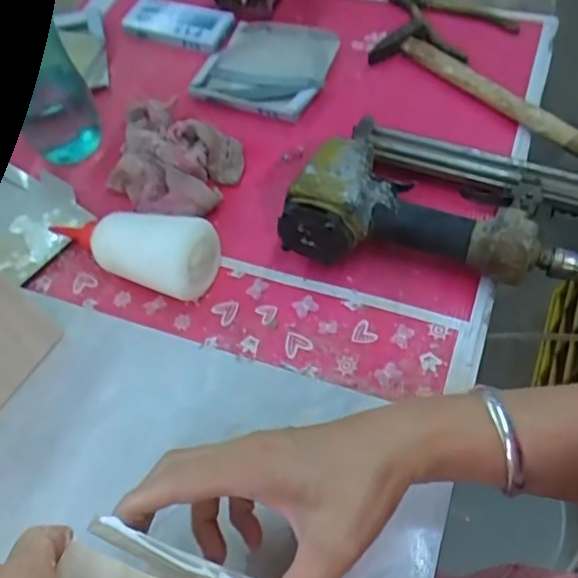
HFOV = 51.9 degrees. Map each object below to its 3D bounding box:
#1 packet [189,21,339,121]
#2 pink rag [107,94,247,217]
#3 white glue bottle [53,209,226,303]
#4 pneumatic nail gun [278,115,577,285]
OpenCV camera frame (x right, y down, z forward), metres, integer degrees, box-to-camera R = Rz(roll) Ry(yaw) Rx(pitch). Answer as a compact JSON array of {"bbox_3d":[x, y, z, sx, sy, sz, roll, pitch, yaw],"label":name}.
[{"bbox_3d":[-0.025,-0.240,0.631,0.130,0.030,0.122,15,59,14],"label":"packet"},{"bbox_3d":[-0.117,-0.130,0.563,0.143,0.035,0.111,21,60,18],"label":"pink rag"},{"bbox_3d":[-0.137,-0.036,0.495,0.162,0.054,0.058,16,59,15],"label":"white glue bottle"},{"bbox_3d":[0.129,-0.072,0.487,0.237,0.067,0.142,12,58,13],"label":"pneumatic nail gun"}]

